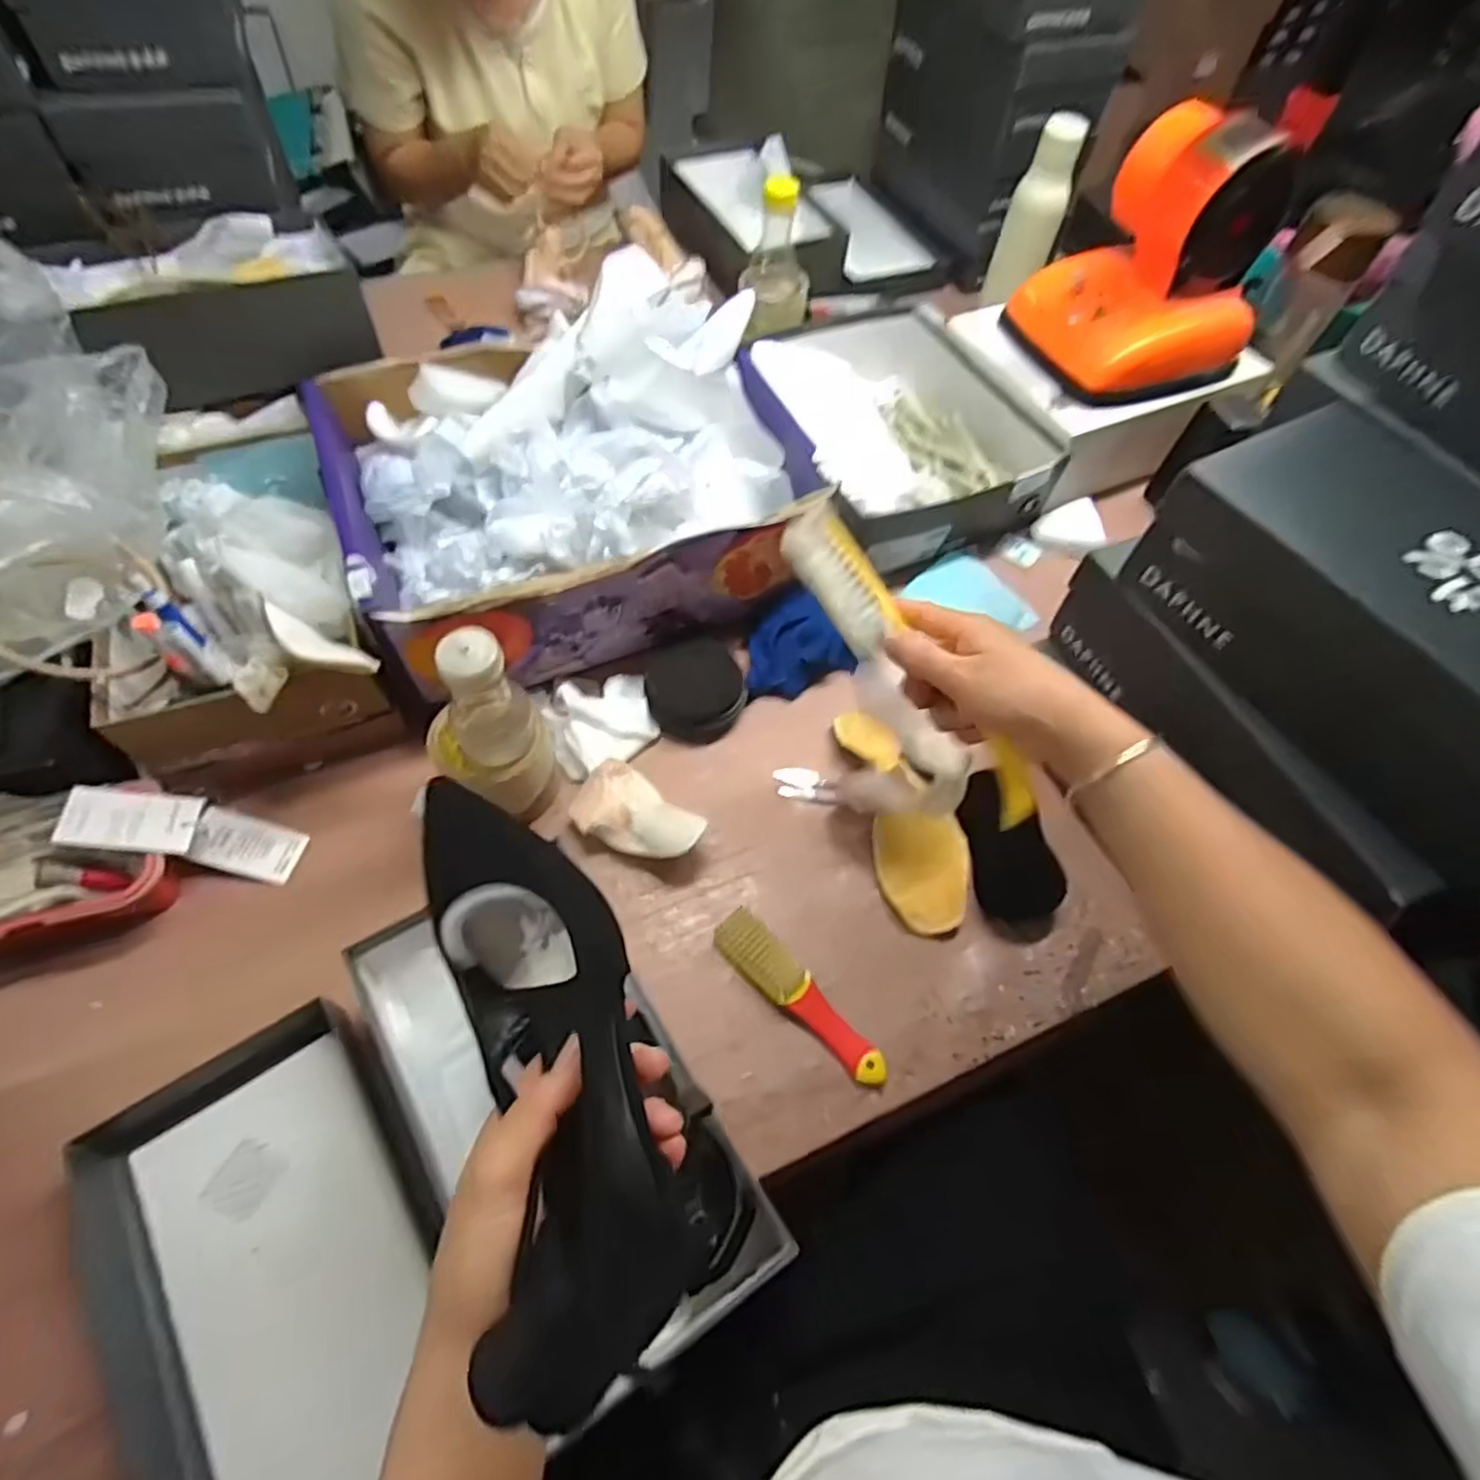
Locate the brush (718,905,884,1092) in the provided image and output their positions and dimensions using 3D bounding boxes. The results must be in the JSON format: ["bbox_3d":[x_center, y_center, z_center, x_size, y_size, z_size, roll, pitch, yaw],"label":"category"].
[{"bbox_3d":[0.045,0.194,0.556,0.157,0.027,0.034,41,66,19],"label":"brush"}]

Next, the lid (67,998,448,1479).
[{"bbox_3d":[-0.278,0.336,0.452,0.171,0.052,0.314,-31,66,-19],"label":"lid"}]

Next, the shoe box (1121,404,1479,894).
[{"bbox_3d":[0.416,-0.066,0.464,0.161,0.103,0.291,-29,66,-19],"label":"shoe box"}]

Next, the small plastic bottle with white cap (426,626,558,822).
[{"bbox_3d":[-0.191,-0.008,0.558,0.085,0.182,0.077,-20,63,-14],"label":"small plastic bottle with white cap"}]

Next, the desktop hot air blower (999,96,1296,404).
[{"bbox_3d":[0.419,-0.487,0.739,0.200,0.197,0.165,-15,62,-12],"label":"desktop hot air blower"}]

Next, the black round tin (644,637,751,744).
[{"bbox_3d":[-0.042,-0.050,0.684,0.087,0.033,0.106,-9,61,-9],"label":"black round tin"}]

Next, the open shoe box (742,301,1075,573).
[{"bbox_3d":[0.166,-0.345,0.827,0.264,0.090,0.323,-17,62,-13],"label":"open shoe box"}]

